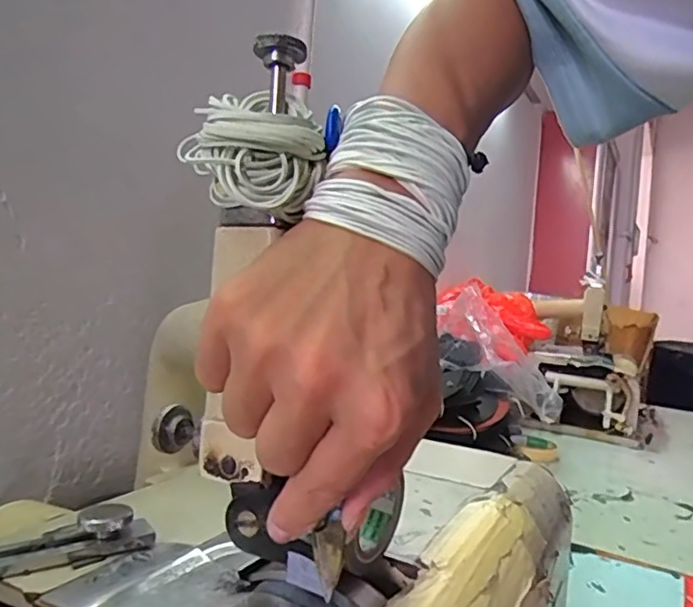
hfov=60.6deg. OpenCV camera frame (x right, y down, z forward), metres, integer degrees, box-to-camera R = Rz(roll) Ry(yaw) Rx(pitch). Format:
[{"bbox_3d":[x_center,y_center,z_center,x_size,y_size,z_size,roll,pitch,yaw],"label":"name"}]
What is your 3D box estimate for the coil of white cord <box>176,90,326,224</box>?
[{"bbox_3d":[-0.039,-0.063,0.246,0.054,0.051,0.055,3,2,-24],"label":"coil of white cord"}]

